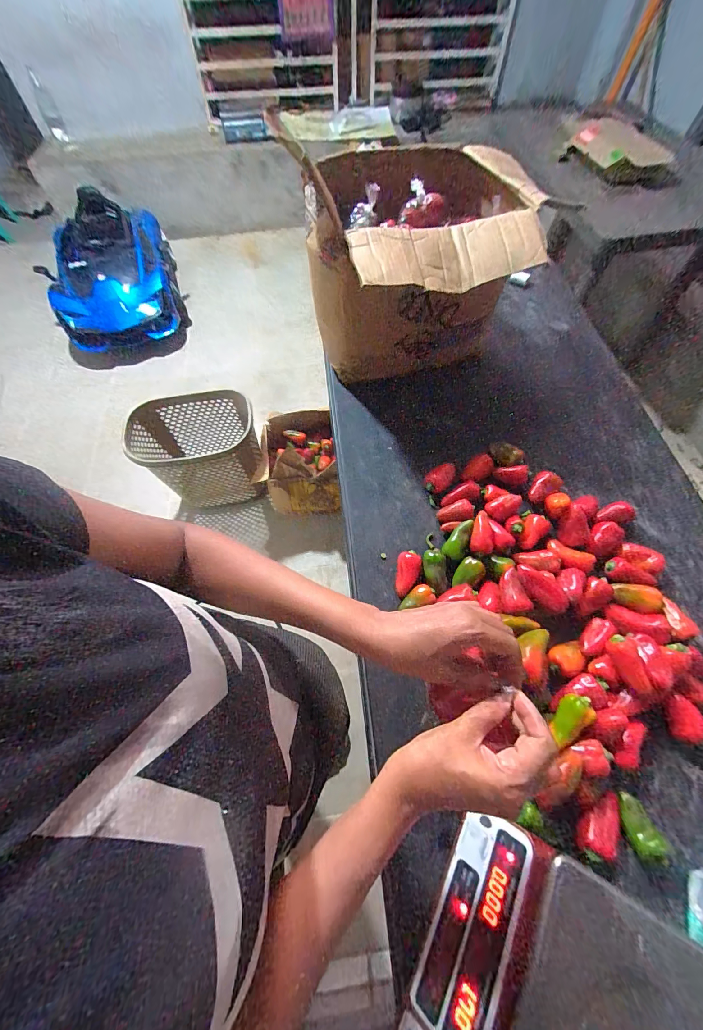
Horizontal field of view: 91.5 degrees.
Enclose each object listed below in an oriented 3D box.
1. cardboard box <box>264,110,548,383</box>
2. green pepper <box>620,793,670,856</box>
[{"bbox_3d":[0.132,-0.544,0.795,0.430,0.312,0.420,-4,63,-1],"label":"cardboard box"},{"bbox_3d":[0.389,0.420,0.463,0.035,0.034,0.059,-12,63,-5],"label":"green pepper"}]

